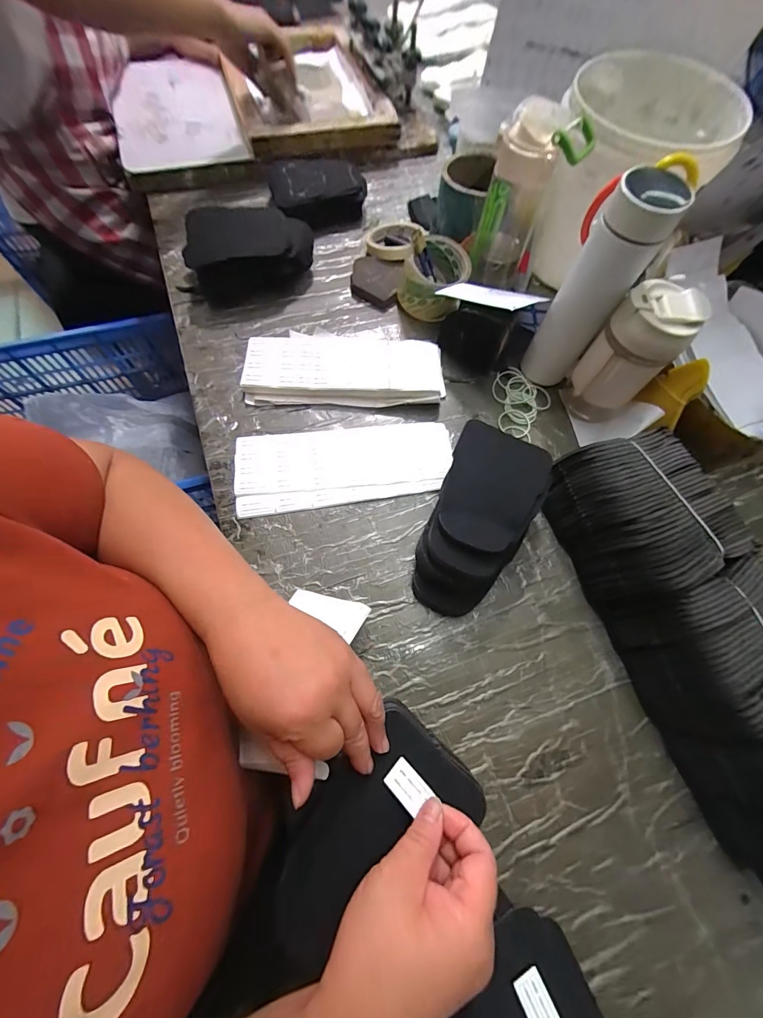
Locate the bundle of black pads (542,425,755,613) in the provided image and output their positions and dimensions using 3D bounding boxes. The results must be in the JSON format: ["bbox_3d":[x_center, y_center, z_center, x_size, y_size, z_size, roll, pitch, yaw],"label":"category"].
[{"bbox_3d":[0.276,0.005,0.401,0.136,0.101,0.153,-18,70,-9],"label":"bundle of black pads"}]

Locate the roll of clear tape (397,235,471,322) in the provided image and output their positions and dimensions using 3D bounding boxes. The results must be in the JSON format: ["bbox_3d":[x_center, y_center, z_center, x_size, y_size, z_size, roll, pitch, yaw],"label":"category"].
[{"bbox_3d":[0.075,-0.329,0.537,0.089,0.060,0.091,1,68,-2],"label":"roll of clear tape"}]

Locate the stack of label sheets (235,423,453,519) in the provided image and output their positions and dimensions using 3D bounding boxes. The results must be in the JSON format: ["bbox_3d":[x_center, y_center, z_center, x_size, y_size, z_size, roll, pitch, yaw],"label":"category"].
[{"bbox_3d":[-0.043,-0.057,0.465,0.262,0.016,0.104,-9,69,-6],"label":"stack of label sheets"}]

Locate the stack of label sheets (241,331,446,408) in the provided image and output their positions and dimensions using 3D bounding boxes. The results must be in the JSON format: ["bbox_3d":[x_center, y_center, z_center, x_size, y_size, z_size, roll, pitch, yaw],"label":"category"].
[{"bbox_3d":[-0.050,-0.196,0.508,0.258,0.022,0.117,0,68,-2],"label":"stack of label sheets"}]

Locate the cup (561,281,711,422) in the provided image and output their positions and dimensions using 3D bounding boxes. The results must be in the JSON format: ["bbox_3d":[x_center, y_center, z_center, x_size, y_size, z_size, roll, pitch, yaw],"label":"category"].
[{"bbox_3d":[0.286,-0.174,0.450,0.082,0.156,0.078,1,68,-2],"label":"cup"}]

